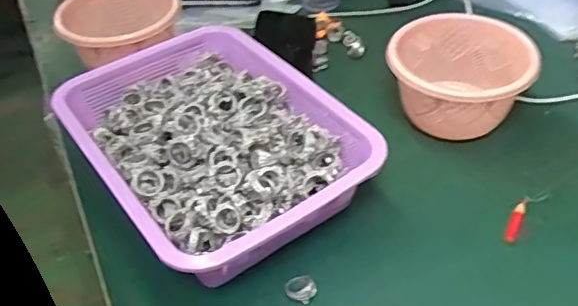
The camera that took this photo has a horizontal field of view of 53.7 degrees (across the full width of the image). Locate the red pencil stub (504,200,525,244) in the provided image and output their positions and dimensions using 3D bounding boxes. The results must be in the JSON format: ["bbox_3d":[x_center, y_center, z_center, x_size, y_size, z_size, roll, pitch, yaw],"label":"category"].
[{"bbox_3d":[0.211,0.063,0.533,0.010,0.006,0.056,18,49,25],"label":"red pencil stub"}]

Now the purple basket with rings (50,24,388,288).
[{"bbox_3d":[-0.070,-0.004,0.575,0.232,0.090,0.301,-31,48,-23],"label":"purple basket with rings"}]

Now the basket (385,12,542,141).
[{"bbox_3d":[0.184,-0.076,0.624,0.144,0.089,0.138,-4,43,4],"label":"basket"}]

